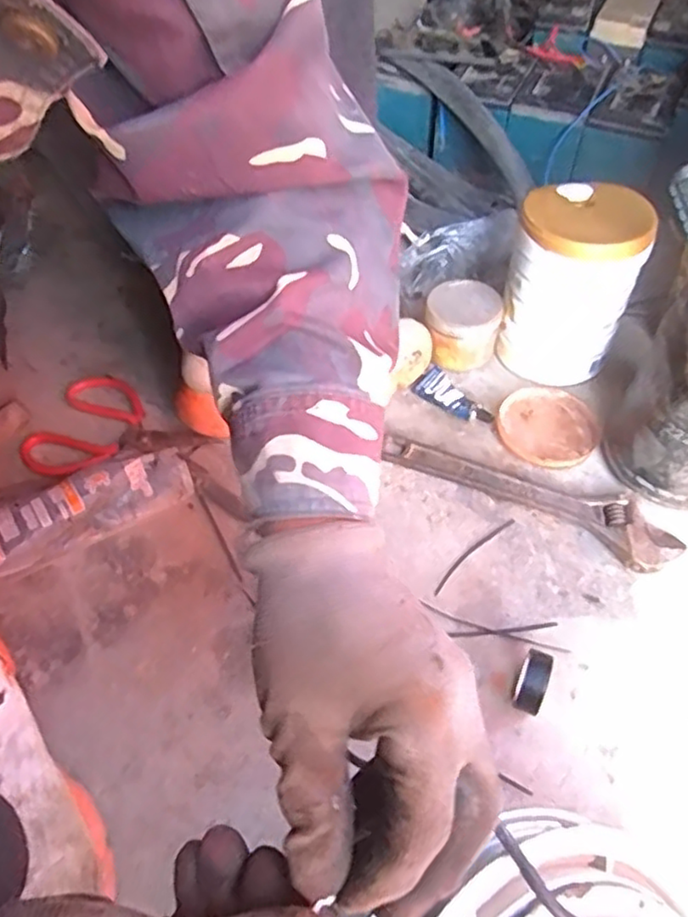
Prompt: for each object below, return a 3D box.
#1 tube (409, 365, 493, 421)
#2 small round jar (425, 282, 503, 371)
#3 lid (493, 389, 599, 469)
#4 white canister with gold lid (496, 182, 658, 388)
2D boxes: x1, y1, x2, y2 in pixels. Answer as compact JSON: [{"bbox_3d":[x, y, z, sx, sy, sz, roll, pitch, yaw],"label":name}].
[{"bbox_3d":[0.118,-0.064,0.715,0.090,0.015,0.038,37,60,25],"label":"tube"},{"bbox_3d":[0.133,-0.148,0.744,0.084,0.067,0.079,1,52,-1],"label":"small round jar"},{"bbox_3d":[0.210,-0.035,0.690,0.101,0.008,0.099,1,52,-1],"label":"lid"},{"bbox_3d":[0.235,-0.182,0.701,0.122,0.170,0.116,21,54,15],"label":"white canister with gold lid"}]

